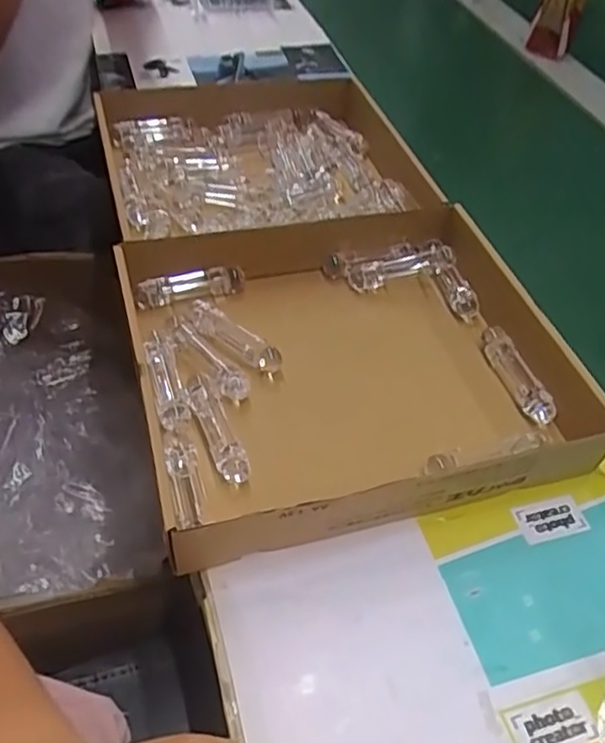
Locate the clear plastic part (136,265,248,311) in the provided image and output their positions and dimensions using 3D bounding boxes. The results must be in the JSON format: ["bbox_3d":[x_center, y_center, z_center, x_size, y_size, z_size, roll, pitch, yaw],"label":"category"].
[{"bbox_3d":[-0.097,-0.074,0.568,0.094,0.019,0.026,-11,51,-15],"label":"clear plastic part"}]

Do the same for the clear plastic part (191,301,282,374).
[{"bbox_3d":[-0.054,-0.029,0.533,0.090,0.018,0.022,32,53,21],"label":"clear plastic part"}]

